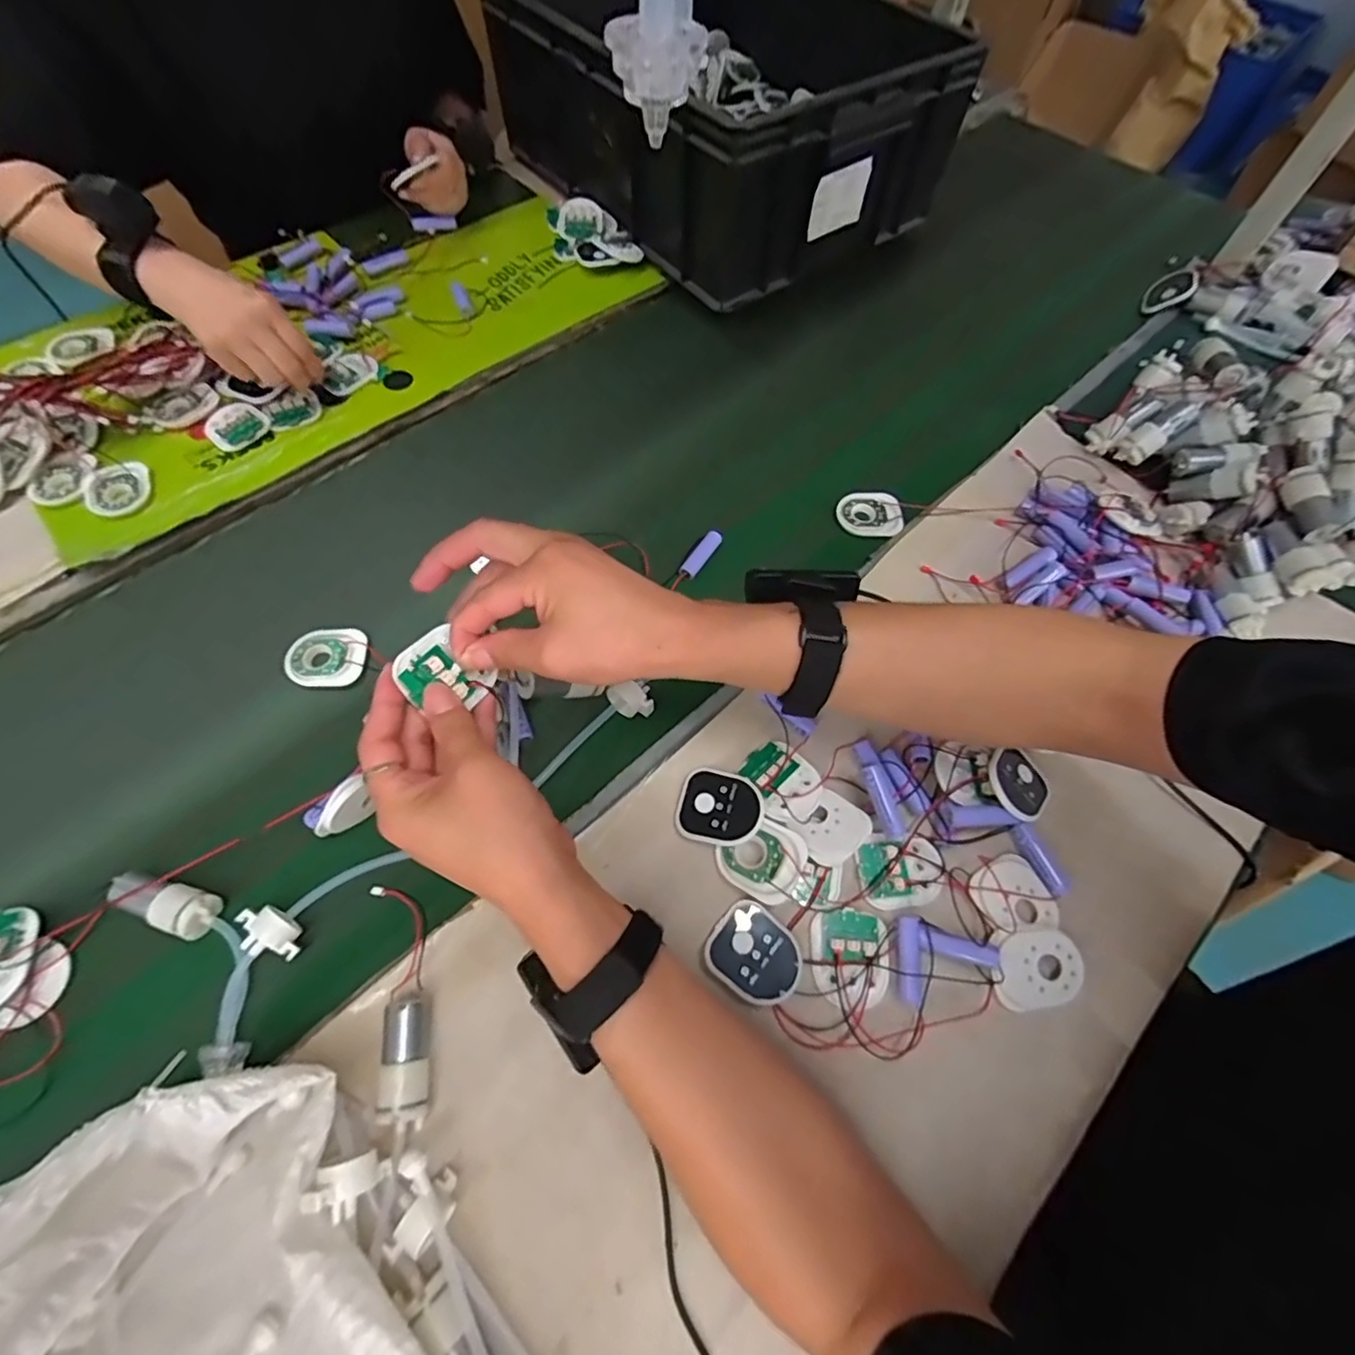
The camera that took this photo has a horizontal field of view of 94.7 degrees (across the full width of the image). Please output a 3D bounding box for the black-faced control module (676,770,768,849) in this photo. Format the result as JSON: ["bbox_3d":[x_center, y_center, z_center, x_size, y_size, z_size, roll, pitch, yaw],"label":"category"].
[{"bbox_3d":[0.029,0.087,0.419,0.057,0.011,0.049,18,64,4],"label":"black-faced control module"}]

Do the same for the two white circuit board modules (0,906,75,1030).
[{"bbox_3d":[-0.401,0.171,0.370,0.056,0.020,0.067,-19,68,-14],"label":"two white circuit board modules"}]

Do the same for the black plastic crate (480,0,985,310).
[{"bbox_3d":[0.056,-0.676,0.731,0.372,0.173,0.467,-33,71,-18],"label":"black plastic crate"}]

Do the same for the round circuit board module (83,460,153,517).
[{"bbox_3d":[-0.480,-0.161,0.531,0.047,0.009,0.052,-16,67,-12],"label":"round circuit board module"}]

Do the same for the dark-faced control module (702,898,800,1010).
[{"bbox_3d":[0.048,0.172,0.388,0.056,0.007,0.050,35,67,12],"label":"dark-faced control module"}]

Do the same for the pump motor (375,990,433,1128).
[{"bbox_3d":[-0.151,0.212,0.348,0.022,0.025,0.063,-6,65,-8],"label":"pump motor"}]

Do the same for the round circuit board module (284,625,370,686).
[{"bbox_3d":[-0.266,-0.019,0.478,0.065,0.015,0.049,3,64,-3],"label":"round circuit board module"}]

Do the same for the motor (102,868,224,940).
[{"bbox_3d":[-0.317,0.140,0.389,0.065,0.021,0.027,20,64,5],"label":"motor"}]

